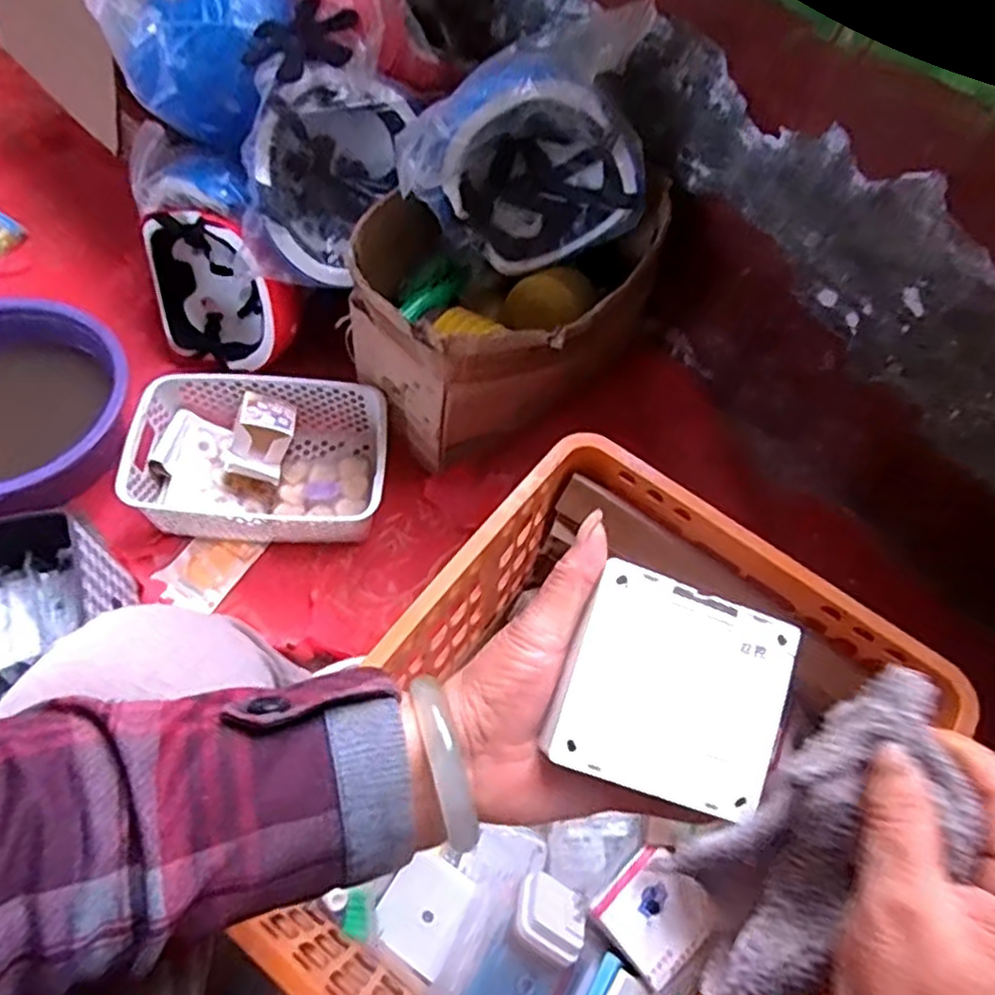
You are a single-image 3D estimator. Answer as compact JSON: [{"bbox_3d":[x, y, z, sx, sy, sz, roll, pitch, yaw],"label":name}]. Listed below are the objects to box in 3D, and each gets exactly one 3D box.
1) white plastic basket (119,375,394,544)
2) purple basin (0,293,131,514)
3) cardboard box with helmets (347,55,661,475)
[{"bbox_3d":[-0.288,-0.046,0.899,0.303,0.100,0.201,6,62,-1],"label":"white plastic basket"},{"bbox_3d":[-0.603,-0.097,0.899,0.290,0.150,0.274,2,62,-3],"label":"purple basin"},{"bbox_3d":[0.013,-0.278,0.826,0.276,0.367,0.362,38,66,15],"label":"cardboard box with helmets"}]

